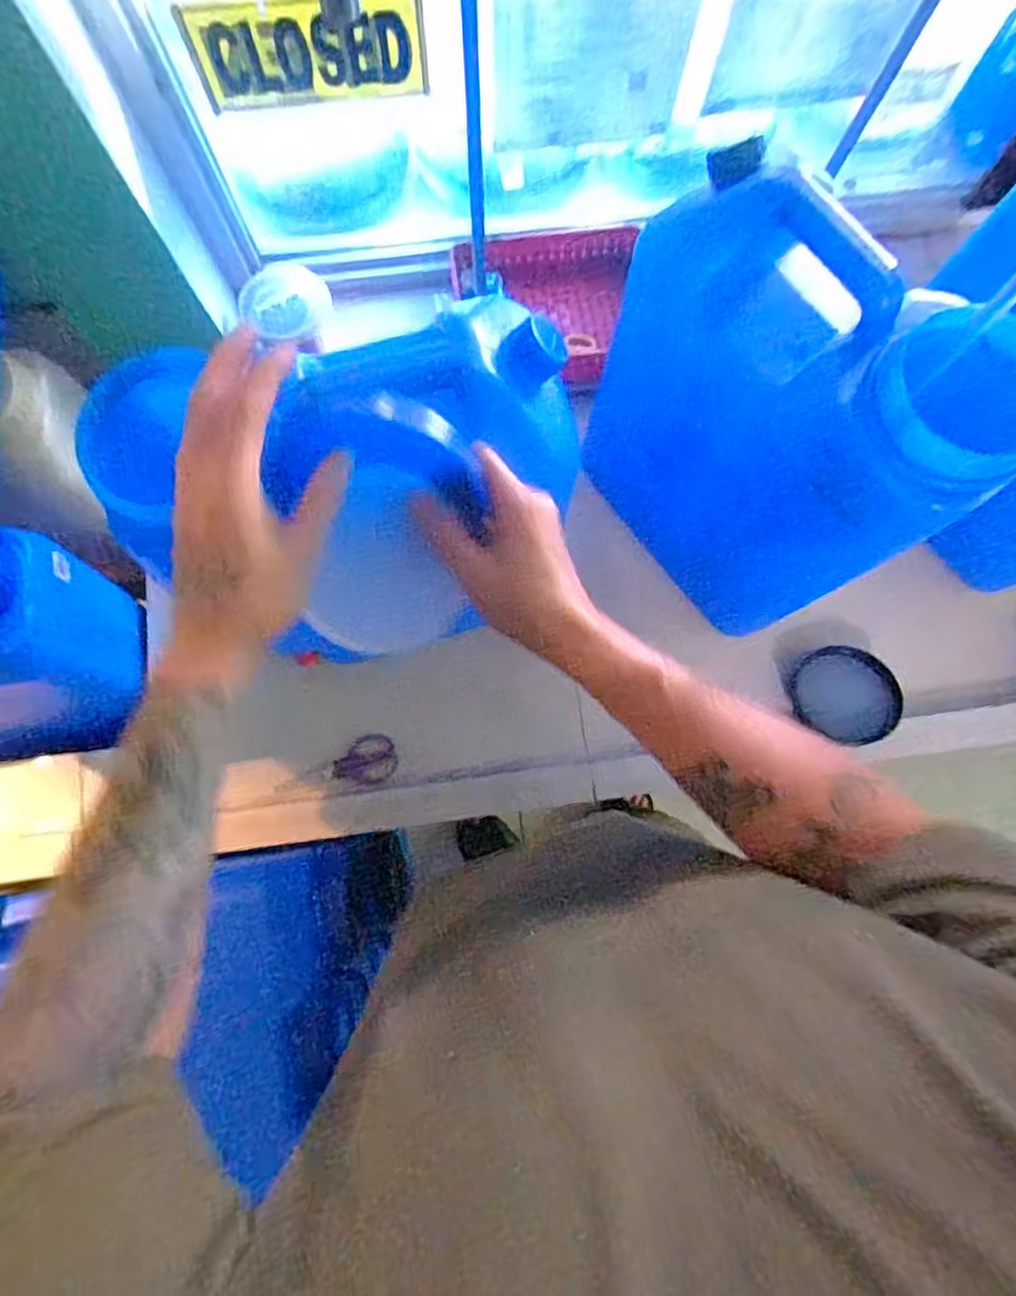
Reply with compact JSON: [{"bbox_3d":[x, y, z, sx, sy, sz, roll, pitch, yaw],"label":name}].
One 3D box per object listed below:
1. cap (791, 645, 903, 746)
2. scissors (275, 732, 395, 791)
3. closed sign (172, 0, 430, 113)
[{"bbox_3d":[0.413,0.059,0.781,0.115,0.033,0.126,-6,55,9],"label":"cap"},{"bbox_3d":[-0.201,0.144,0.765,0.136,0.013,0.056,-15,79,-19],"label":"scissors"},{"bbox_3d":[-0.195,-0.592,0.642,0.223,0.089,0.014,-8,79,-3],"label":"closed sign"}]

